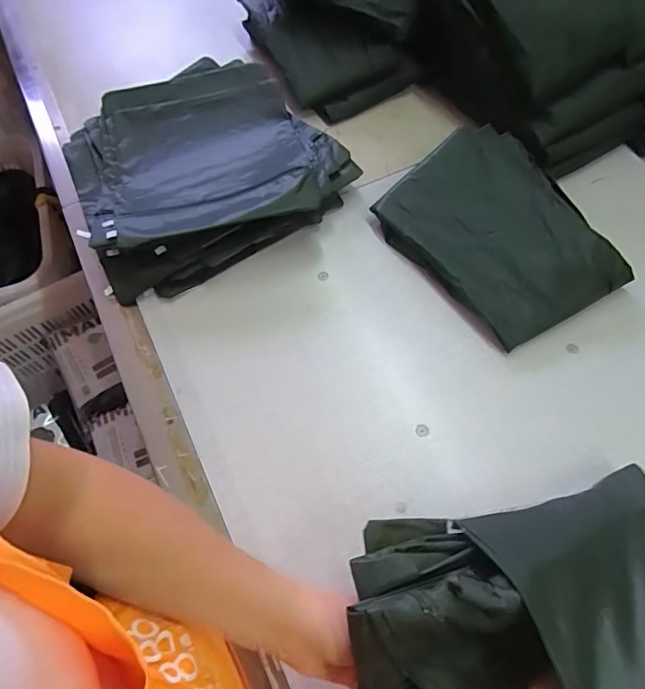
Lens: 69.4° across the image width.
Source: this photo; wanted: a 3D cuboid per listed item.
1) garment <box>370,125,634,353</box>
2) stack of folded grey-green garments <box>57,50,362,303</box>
[{"bbox_3d":[0.240,-0.155,0.626,0.226,0.060,0.283,-32,66,-15],"label":"garment"},{"bbox_3d":[-0.181,-0.281,0.686,0.372,0.060,0.382,-26,65,-12],"label":"stack of folded grey-green garments"}]

